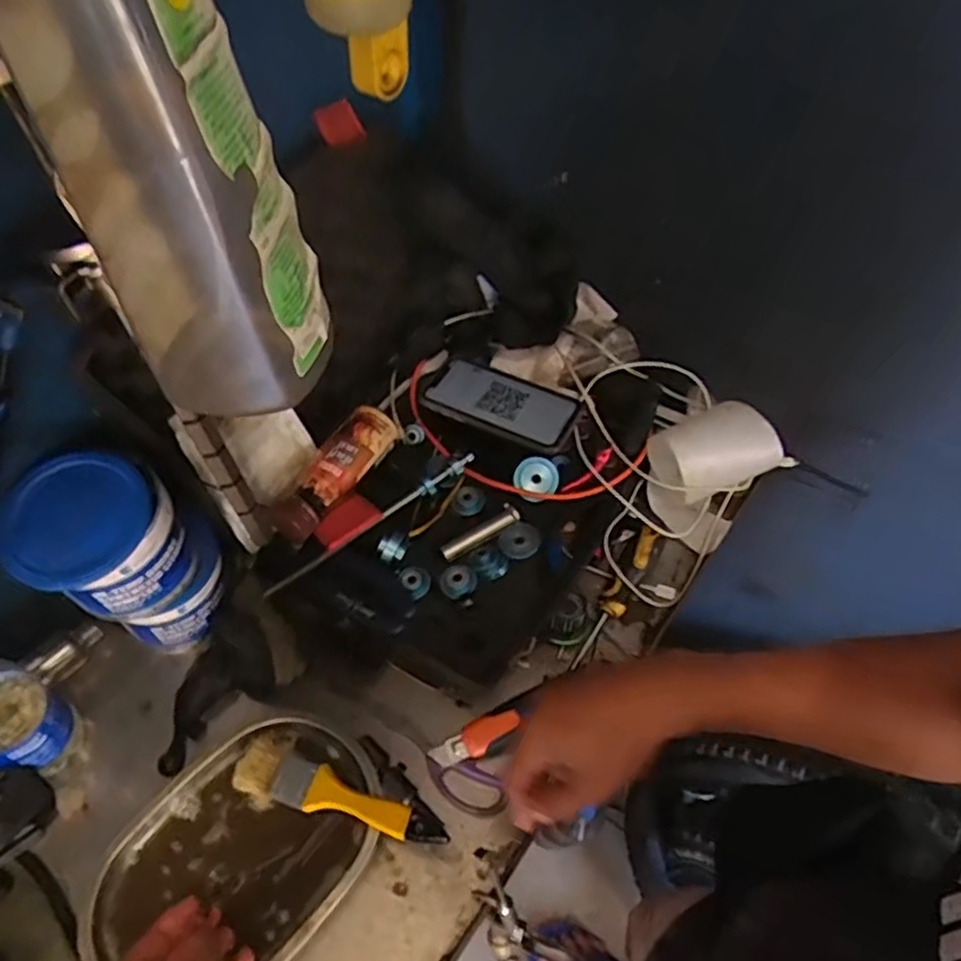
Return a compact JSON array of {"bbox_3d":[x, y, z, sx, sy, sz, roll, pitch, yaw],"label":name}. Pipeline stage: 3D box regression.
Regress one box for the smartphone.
[{"bbox_3d":[0.021,-0.079,0.696,0.147,0.013,0.078,22,56,15],"label":"smartphone"}]

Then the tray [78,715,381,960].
[{"bbox_3d":[-0.180,0.281,0.527,0.153,0.027,0.211,37,61,21],"label":"tray"}]

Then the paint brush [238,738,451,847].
[{"bbox_3d":[-0.110,0.246,0.531,0.170,0.017,0.044,16,66,22],"label":"paint brush"}]

